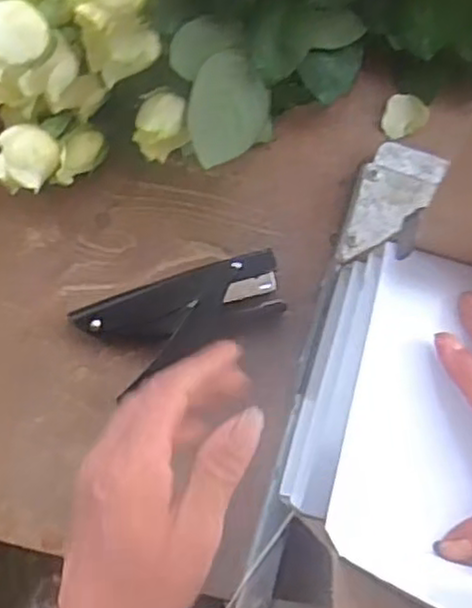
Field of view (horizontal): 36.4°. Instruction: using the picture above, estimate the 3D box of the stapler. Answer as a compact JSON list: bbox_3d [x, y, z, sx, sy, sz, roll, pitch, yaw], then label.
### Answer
[{"bbox_3d":[-0.037,0.004,0.528,0.143,0.033,0.063,-27,89,-8],"label":"stapler"}]

